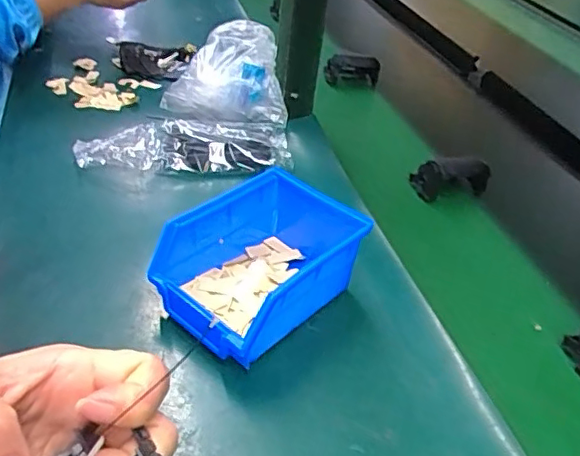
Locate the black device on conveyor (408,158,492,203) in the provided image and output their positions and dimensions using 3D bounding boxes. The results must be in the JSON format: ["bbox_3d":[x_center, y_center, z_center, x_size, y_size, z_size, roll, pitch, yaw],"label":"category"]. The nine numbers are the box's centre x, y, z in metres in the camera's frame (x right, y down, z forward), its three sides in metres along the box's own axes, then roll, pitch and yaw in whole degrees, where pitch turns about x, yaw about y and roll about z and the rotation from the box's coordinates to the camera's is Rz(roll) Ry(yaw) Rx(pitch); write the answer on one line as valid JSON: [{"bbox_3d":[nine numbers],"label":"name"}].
[{"bbox_3d":[0.172,-0.052,0.629,0.075,0.045,0.043,-2,38,-7],"label":"black device on conveyor"}]

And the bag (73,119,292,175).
[{"bbox_3d":[-0.112,-0.091,0.626,0.218,0.027,0.076,2,37,-1],"label":"bag"}]

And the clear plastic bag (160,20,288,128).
[{"bbox_3d":[-0.074,-0.180,0.678,0.143,0.088,0.088,4,38,-4],"label":"clear plastic bag"}]

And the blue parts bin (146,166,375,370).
[{"bbox_3d":[-0.022,0.031,0.456,0.110,0.077,0.144,33,46,32],"label":"blue parts bin"}]

